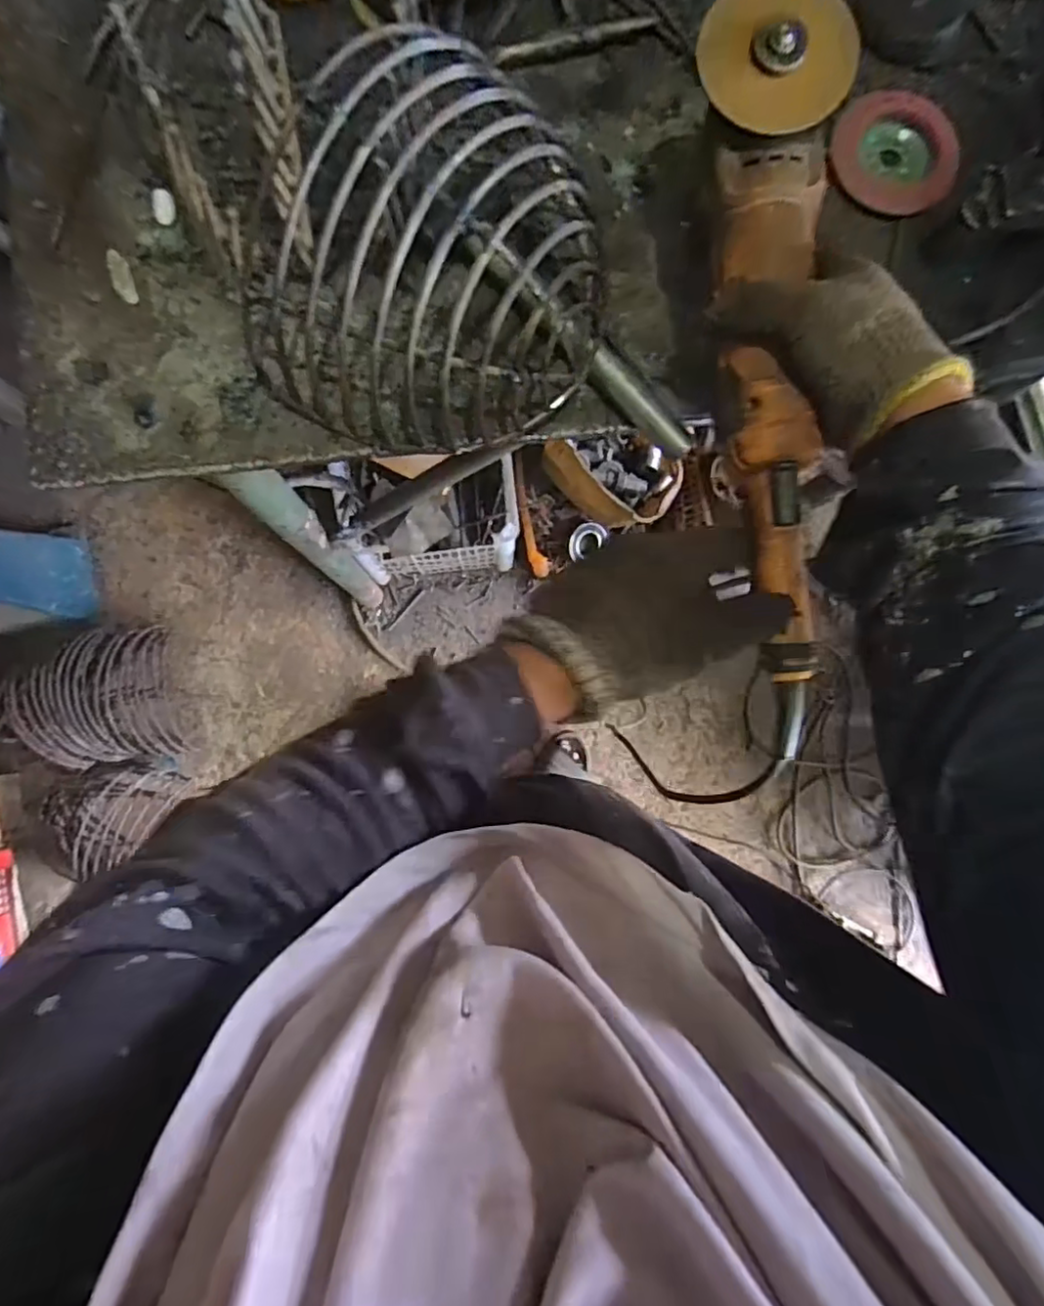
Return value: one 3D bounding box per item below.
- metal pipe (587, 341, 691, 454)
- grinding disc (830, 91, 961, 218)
[{"bbox_3d":[0.080,-0.172,0.427,0.090,0.016,0.019,45,86,0],"label":"metal pipe"},{"bbox_3d":[0.277,-0.368,0.463,0.091,0.017,0.083,0,94,4],"label":"grinding disc"}]

